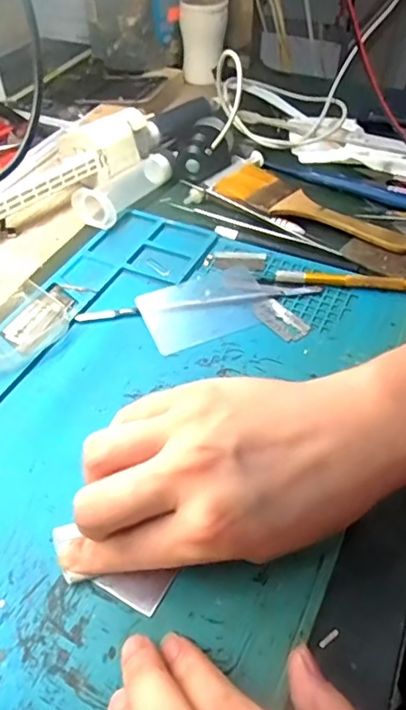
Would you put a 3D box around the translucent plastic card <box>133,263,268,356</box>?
[{"bbox_3d":[0.001,-0.034,0.374,0.086,0.004,0.059,-18,52,-16],"label":"translucent plastic card"}]

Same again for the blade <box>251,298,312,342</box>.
[{"bbox_3d":[0.052,-0.025,0.365,0.021,0.004,0.041,-32,56,-25],"label":"blade"}]

